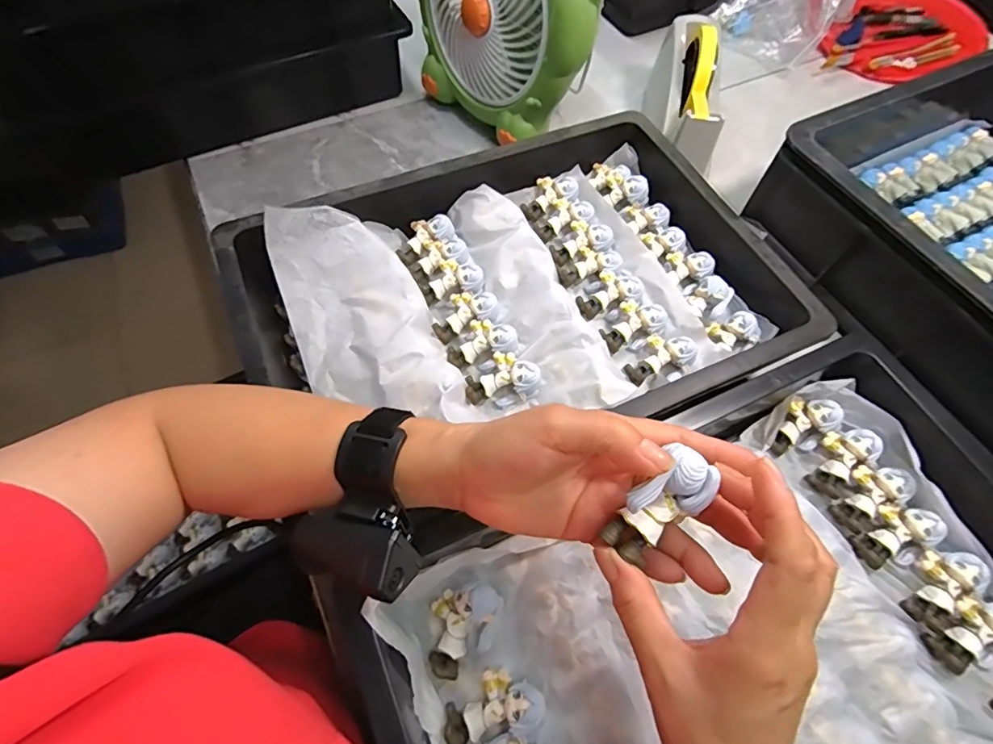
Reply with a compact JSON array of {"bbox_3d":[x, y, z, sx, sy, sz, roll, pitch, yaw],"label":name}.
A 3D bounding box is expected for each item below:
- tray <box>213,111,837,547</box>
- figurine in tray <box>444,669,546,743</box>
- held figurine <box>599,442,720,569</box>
[{"bbox_3d":[0.016,-0.068,0.445,0.439,0.066,0.321,-23,65,-13],"label":"tray"},{"bbox_3d":[-0.001,0.214,0.309,0.061,0.025,0.039,-3,62,-3],"label":"figurine in tray"},{"bbox_3d":[0.077,0.064,0.232,0.059,0.020,0.025,-48,70,11],"label":"held figurine"}]

